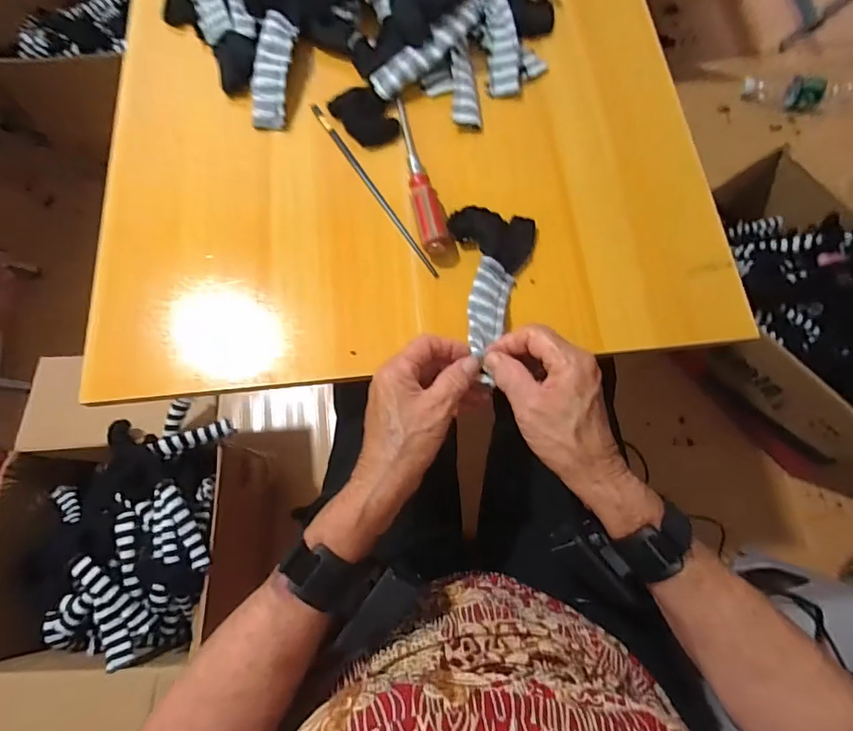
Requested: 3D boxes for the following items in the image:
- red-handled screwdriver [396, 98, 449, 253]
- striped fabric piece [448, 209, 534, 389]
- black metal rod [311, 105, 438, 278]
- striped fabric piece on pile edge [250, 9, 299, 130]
[{"bbox_3d":[-0.009,-0.189,0.455,0.023,0.030,0.186,-11,72,-4],"label":"red-handled screwdriver"},{"bbox_3d":[0.054,-0.065,0.412,0.076,0.020,0.176,7,63,2],"label":"striped fabric piece"},{"bbox_3d":[-0.053,-0.178,0.464,0.009,0.007,0.232,-31,75,-10],"label":"black metal rod"},{"bbox_3d":[-0.160,-0.310,0.490,0.037,0.011,0.124,5,87,2],"label":"striped fabric piece on pile edge"}]

